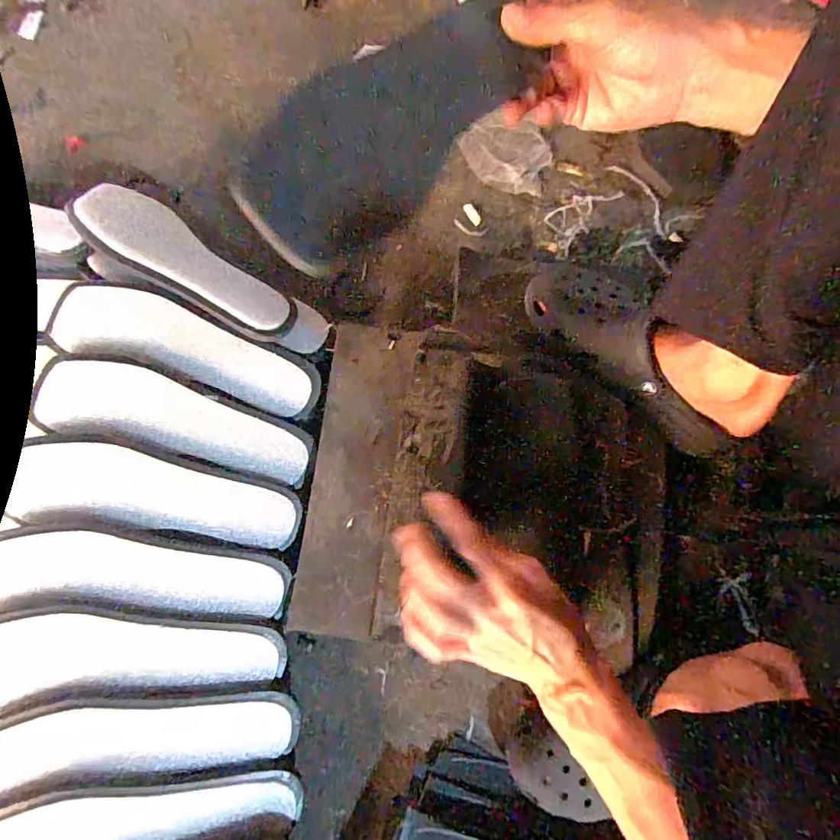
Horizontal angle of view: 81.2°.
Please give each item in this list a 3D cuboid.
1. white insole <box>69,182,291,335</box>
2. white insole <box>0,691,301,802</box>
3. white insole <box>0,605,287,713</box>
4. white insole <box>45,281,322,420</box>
[{"bbox_3d":[-0.230,-0.159,0.487,0.228,0.043,0.071,32,79,6],"label":"white insole"},{"bbox_3d":[-0.239,0.267,0.412,0.258,0.025,0.071,1,77,-13],"label":"white insole"},{"bbox_3d":[-0.254,0.202,0.423,0.260,0.028,0.075,6,77,-13],"label":"white insole"},{"bbox_3d":[-0.224,-0.070,0.478,0.252,0.022,0.072,20,78,-9],"label":"white insole"}]

